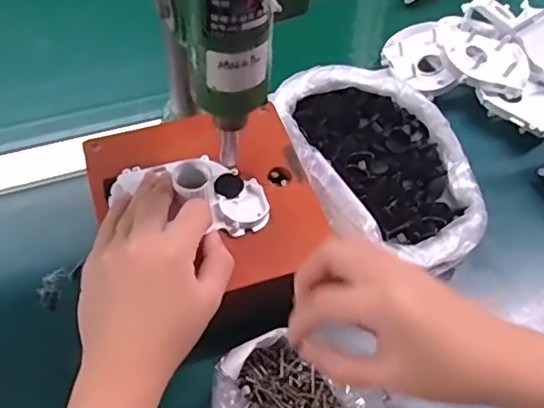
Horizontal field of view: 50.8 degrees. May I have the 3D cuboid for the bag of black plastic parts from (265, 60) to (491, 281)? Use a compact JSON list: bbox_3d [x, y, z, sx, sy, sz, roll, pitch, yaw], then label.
[{"bbox_3d":[0.097,-0.032,0.477,0.149,0.055,0.189,-14,57,-13],"label":"bag of black plastic parts"}]

